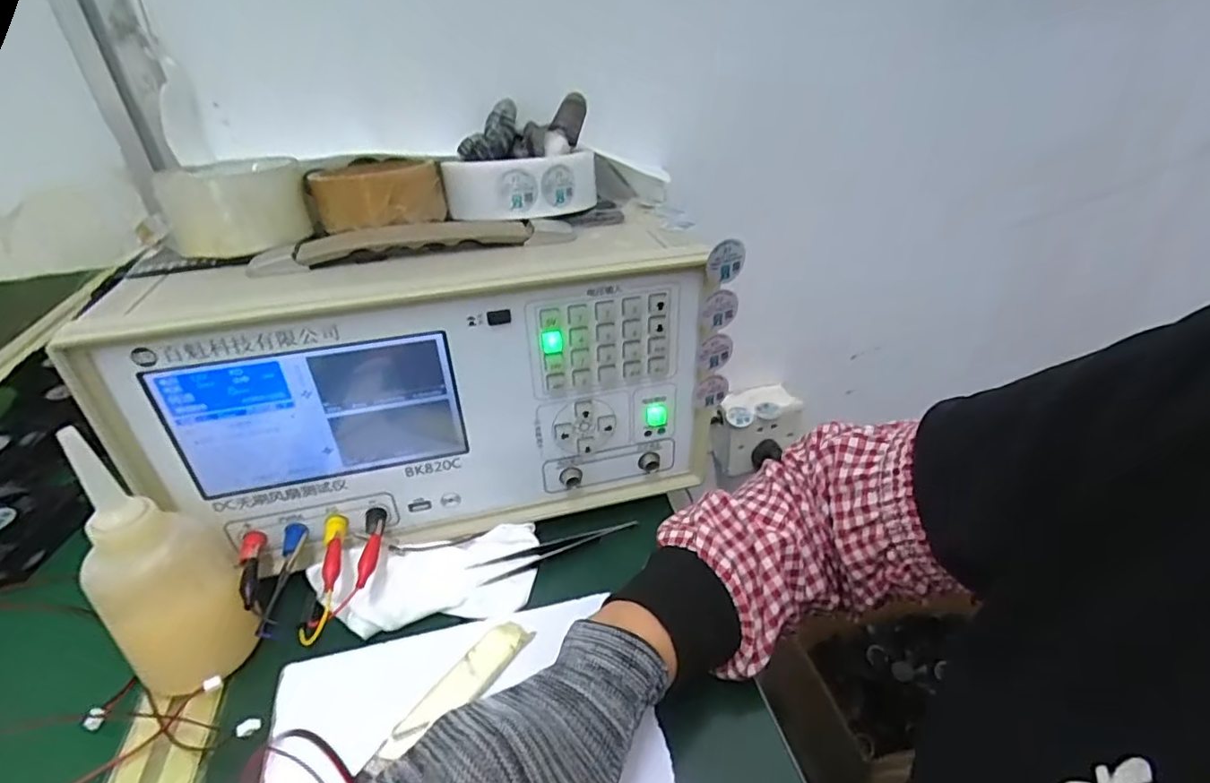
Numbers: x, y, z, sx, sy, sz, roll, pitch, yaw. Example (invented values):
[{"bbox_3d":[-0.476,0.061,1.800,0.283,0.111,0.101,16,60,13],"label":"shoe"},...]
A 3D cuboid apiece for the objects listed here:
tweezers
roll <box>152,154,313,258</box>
[{"bbox_3d":[-0.031,0.112,0.401,0.118,0.006,0.017,-13,36,-14],"label":"tweezers"},{"bbox_3d":[-0.240,-0.125,0.377,0.081,0.043,0.088,-18,37,-21],"label":"roll"}]

